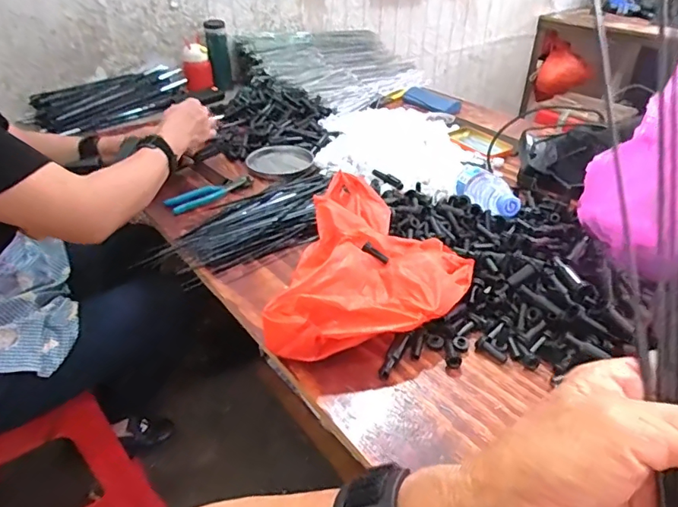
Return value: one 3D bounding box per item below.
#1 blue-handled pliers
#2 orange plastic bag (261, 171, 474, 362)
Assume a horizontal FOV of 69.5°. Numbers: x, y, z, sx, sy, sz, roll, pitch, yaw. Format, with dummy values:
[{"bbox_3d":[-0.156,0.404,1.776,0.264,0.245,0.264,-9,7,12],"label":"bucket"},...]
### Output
[{"bbox_3d":[-0.236,-0.114,0.900,0.160,0.011,0.064,-24,42,-24],"label":"blue-handled pliers"},{"bbox_3d":[0.057,0.017,0.627,0.214,0.084,0.299,7,38,14],"label":"orange plastic bag"}]

